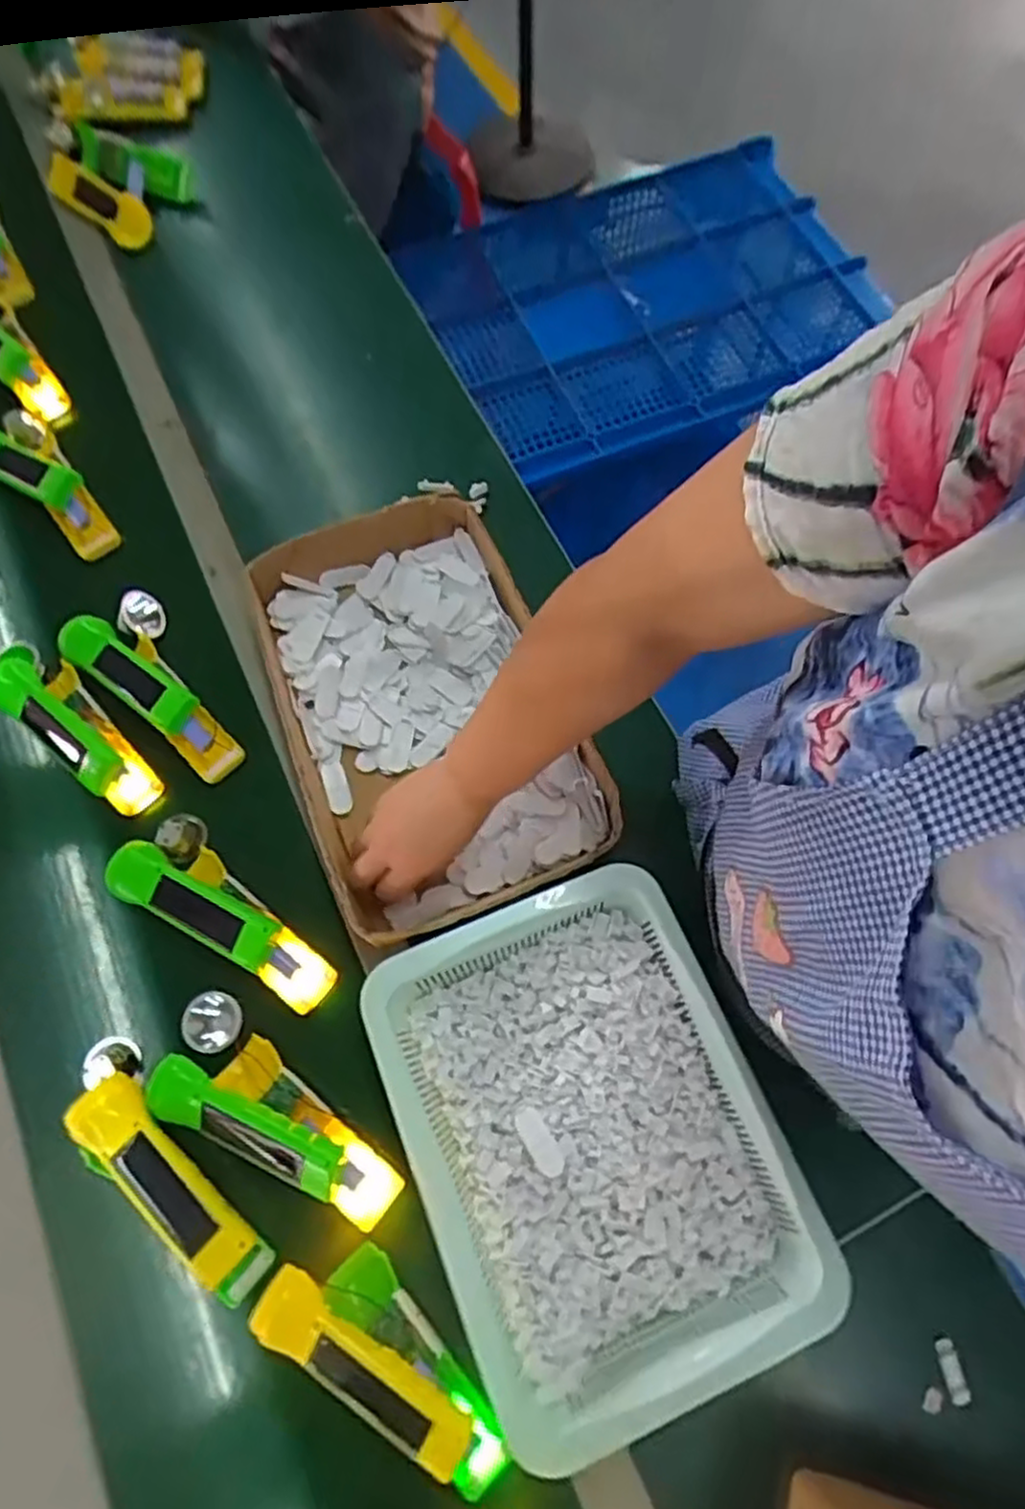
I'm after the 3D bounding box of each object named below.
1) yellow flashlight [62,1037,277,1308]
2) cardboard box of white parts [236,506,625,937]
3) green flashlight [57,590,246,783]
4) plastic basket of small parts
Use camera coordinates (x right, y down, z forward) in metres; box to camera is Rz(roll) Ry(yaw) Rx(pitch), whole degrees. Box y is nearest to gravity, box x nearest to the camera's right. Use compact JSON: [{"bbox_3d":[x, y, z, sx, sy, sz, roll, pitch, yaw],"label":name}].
[{"bbox_3d":[-0.266,0.312,0.557,0.055,0.046,0.213,-43,75,-13],"label":"yellow flashlight"},{"bbox_3d":[-0.086,-0.047,0.689,0.242,0.092,0.396,-21,71,-7],"label":"cardboard box of white parts"},{"bbox_3d":[-0.339,-0.073,0.712,0.095,0.056,0.225,-43,75,-14],"label":"green flashlight"},{"bbox_3d":[0.051,0.263,0.532,0.233,0.074,0.314,-22,71,-7],"label":"plastic basket of small parts"}]

